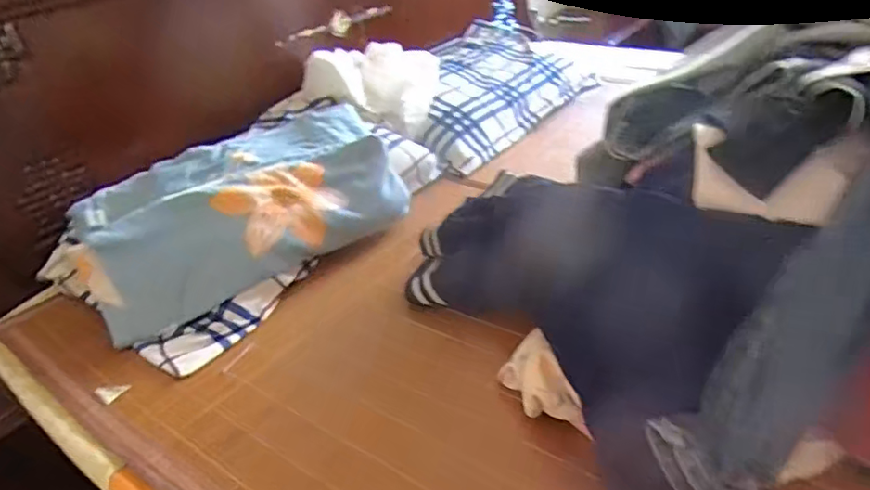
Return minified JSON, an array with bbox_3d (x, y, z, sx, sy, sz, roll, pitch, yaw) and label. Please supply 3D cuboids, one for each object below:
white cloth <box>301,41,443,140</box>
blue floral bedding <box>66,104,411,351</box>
[{"bbox_3d":[-0.122,-0.341,1.231,0.229,0.144,0.240,3,34,16],"label":"white cloth"},{"bbox_3d":[-0.299,-0.054,0.937,0.485,0.168,0.273,-32,40,-33],"label":"blue floral bedding"}]

